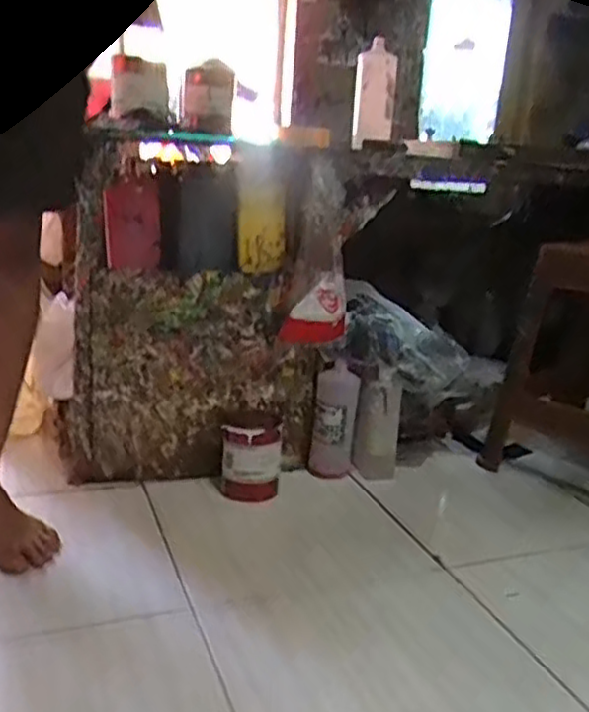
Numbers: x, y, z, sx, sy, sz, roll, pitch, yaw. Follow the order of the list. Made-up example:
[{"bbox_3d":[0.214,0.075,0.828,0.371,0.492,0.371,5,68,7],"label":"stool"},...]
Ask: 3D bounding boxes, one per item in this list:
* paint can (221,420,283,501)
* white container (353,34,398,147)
[{"bbox_3d":[-0.076,0.180,1.341,0.104,0.128,0.125,6,15,3],"label":"paint can"},{"bbox_3d":[0.174,-0.566,1.568,0.092,0.202,0.068,6,15,2],"label":"white container"}]

